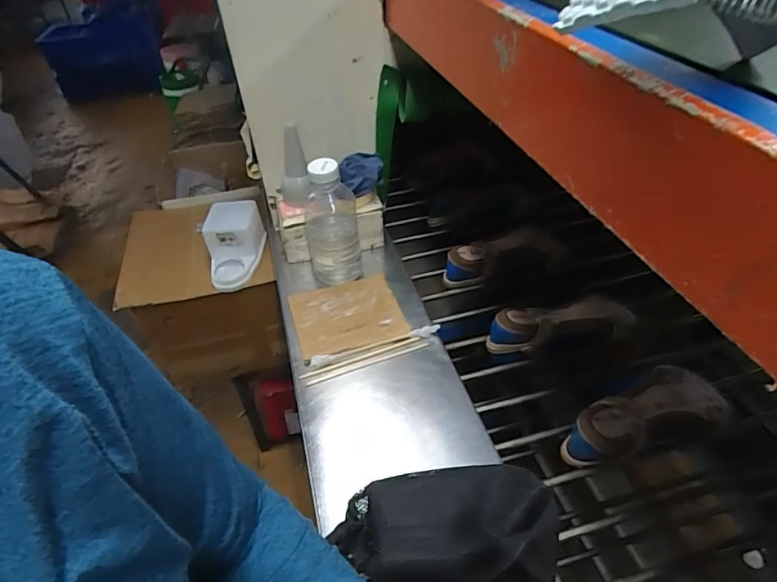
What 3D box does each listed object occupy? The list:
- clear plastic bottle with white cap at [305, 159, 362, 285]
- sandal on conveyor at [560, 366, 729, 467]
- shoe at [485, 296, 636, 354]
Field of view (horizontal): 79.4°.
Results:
[{"bbox_3d":[-0.099,-0.121,0.811,0.092,0.219,0.105,-7,44,-6],"label":"clear plastic bottle with white cap"},{"bbox_3d":[0.348,0.165,0.646,0.232,0.069,0.091,-11,44,-10],"label":"sandal on conveyor"},{"bbox_3d":[0.292,0.068,0.769,0.246,0.078,0.081,-12,44,-11],"label":"shoe"}]

